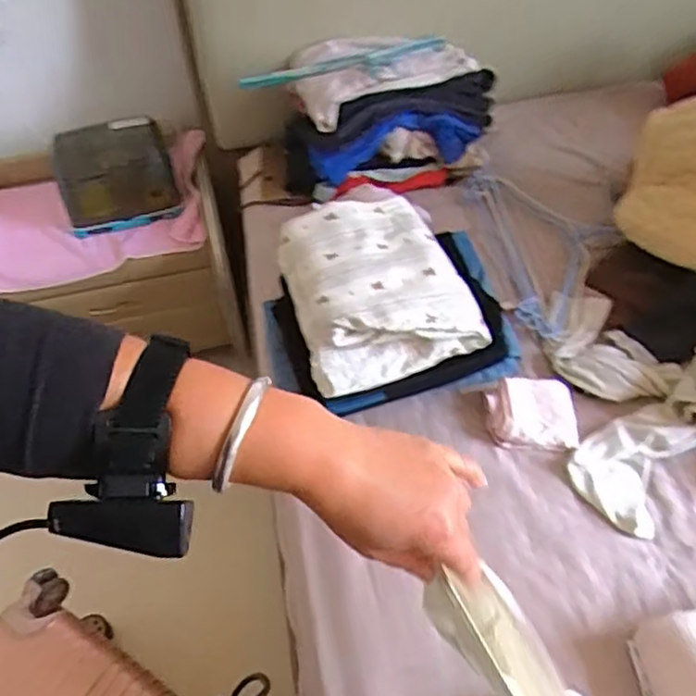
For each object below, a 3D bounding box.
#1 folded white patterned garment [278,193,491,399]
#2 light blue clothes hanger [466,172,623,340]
[{"bbox_3d":[0.031,-0.094,0.906,0.213,0.079,0.291,-15,51,-8],"label":"folded white patterned garment"},{"bbox_3d":[0.329,-0.170,1.068,0.197,0.028,0.347,-9,50,-4],"label":"light blue clothes hanger"}]

